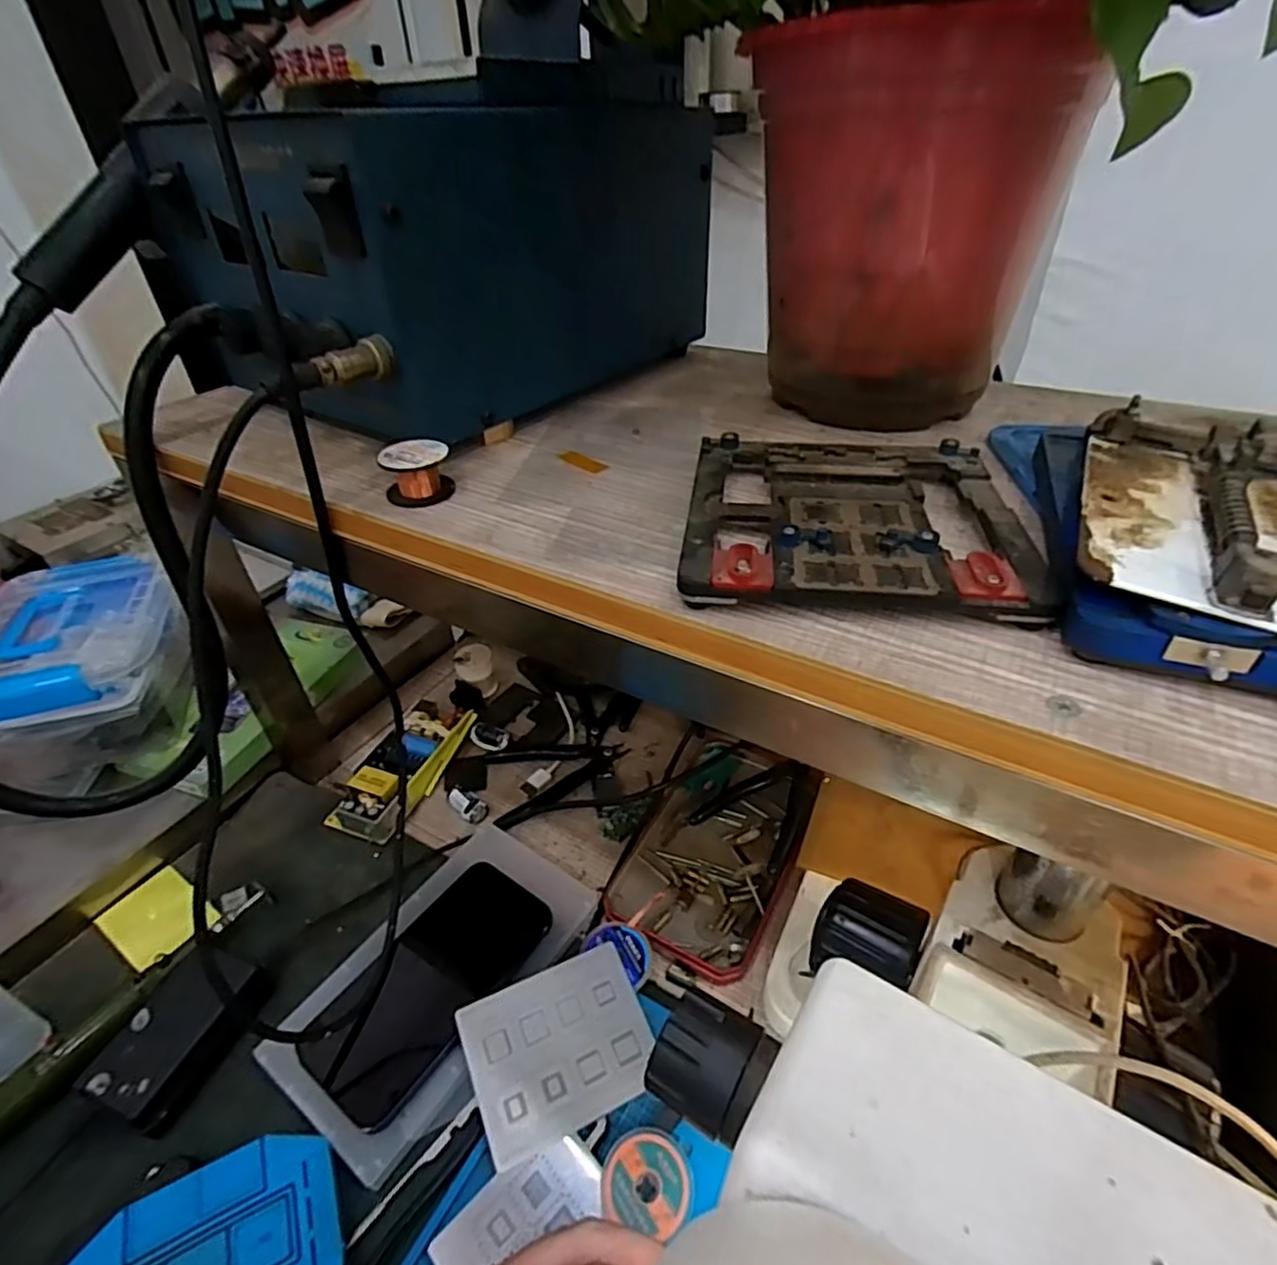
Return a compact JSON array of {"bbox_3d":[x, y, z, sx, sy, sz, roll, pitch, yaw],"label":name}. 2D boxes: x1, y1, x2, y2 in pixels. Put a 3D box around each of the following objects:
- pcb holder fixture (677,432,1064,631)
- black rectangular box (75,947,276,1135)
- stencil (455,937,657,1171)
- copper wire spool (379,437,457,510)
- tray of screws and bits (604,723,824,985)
[{"bbox_3d":[0.080,-0.044,0.253,0.117,0.015,0.117,4,38,8],"label":"pcb holder fixture"},{"bbox_3d":[-0.268,0.230,0.383,0.051,0.034,0.085,10,39,16],"label":"black rectangular box"},{"bbox_3d":[-0.045,0.236,0.378,0.100,0.004,0.080,-14,51,-23],"label":"stencil"},{"bbox_3d":[-0.098,-0.071,0.293,0.029,0.022,0.029,-18,40,-18],"label":"copper wire spool"},{"bbox_3d":[0.060,0.150,0.488,0.113,0.021,0.192,14,41,21],"label":"tray of screws and bits"}]

